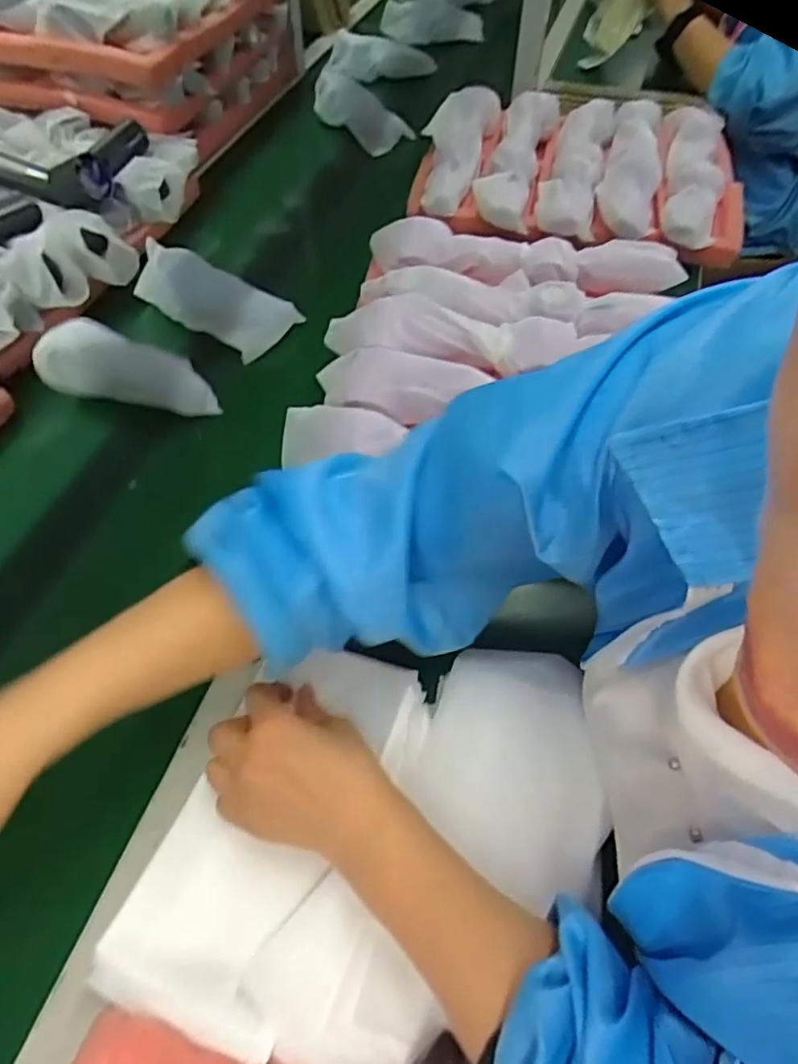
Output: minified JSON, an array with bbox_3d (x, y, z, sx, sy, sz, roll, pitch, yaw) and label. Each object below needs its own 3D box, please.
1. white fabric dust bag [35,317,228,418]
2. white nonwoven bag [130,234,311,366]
[{"bbox_3d":[-0.281,-0.171,0.652,0.178,0.065,0.053,10,55,7],"label":"white fabric dust bag"},{"bbox_3d":[-0.215,-0.264,0.731,0.177,0.060,0.080,25,57,0],"label":"white nonwoven bag"}]

